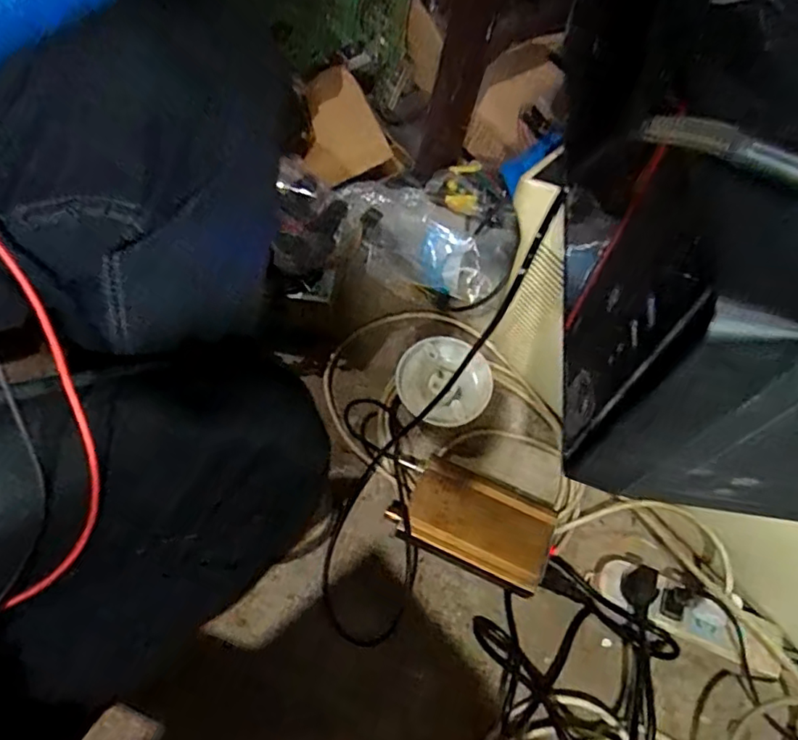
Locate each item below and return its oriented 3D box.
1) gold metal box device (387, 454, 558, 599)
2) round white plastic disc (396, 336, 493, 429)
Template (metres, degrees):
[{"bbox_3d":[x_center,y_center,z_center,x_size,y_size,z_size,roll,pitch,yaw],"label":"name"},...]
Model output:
[{"bbox_3d":[0.076,0.162,0.611,0.155,0.059,0.094,22,64,9],"label":"gold metal box device"},{"bbox_3d":[0.051,0.020,0.693,0.110,0.057,0.106,21,64,9],"label":"round white plastic disc"}]

